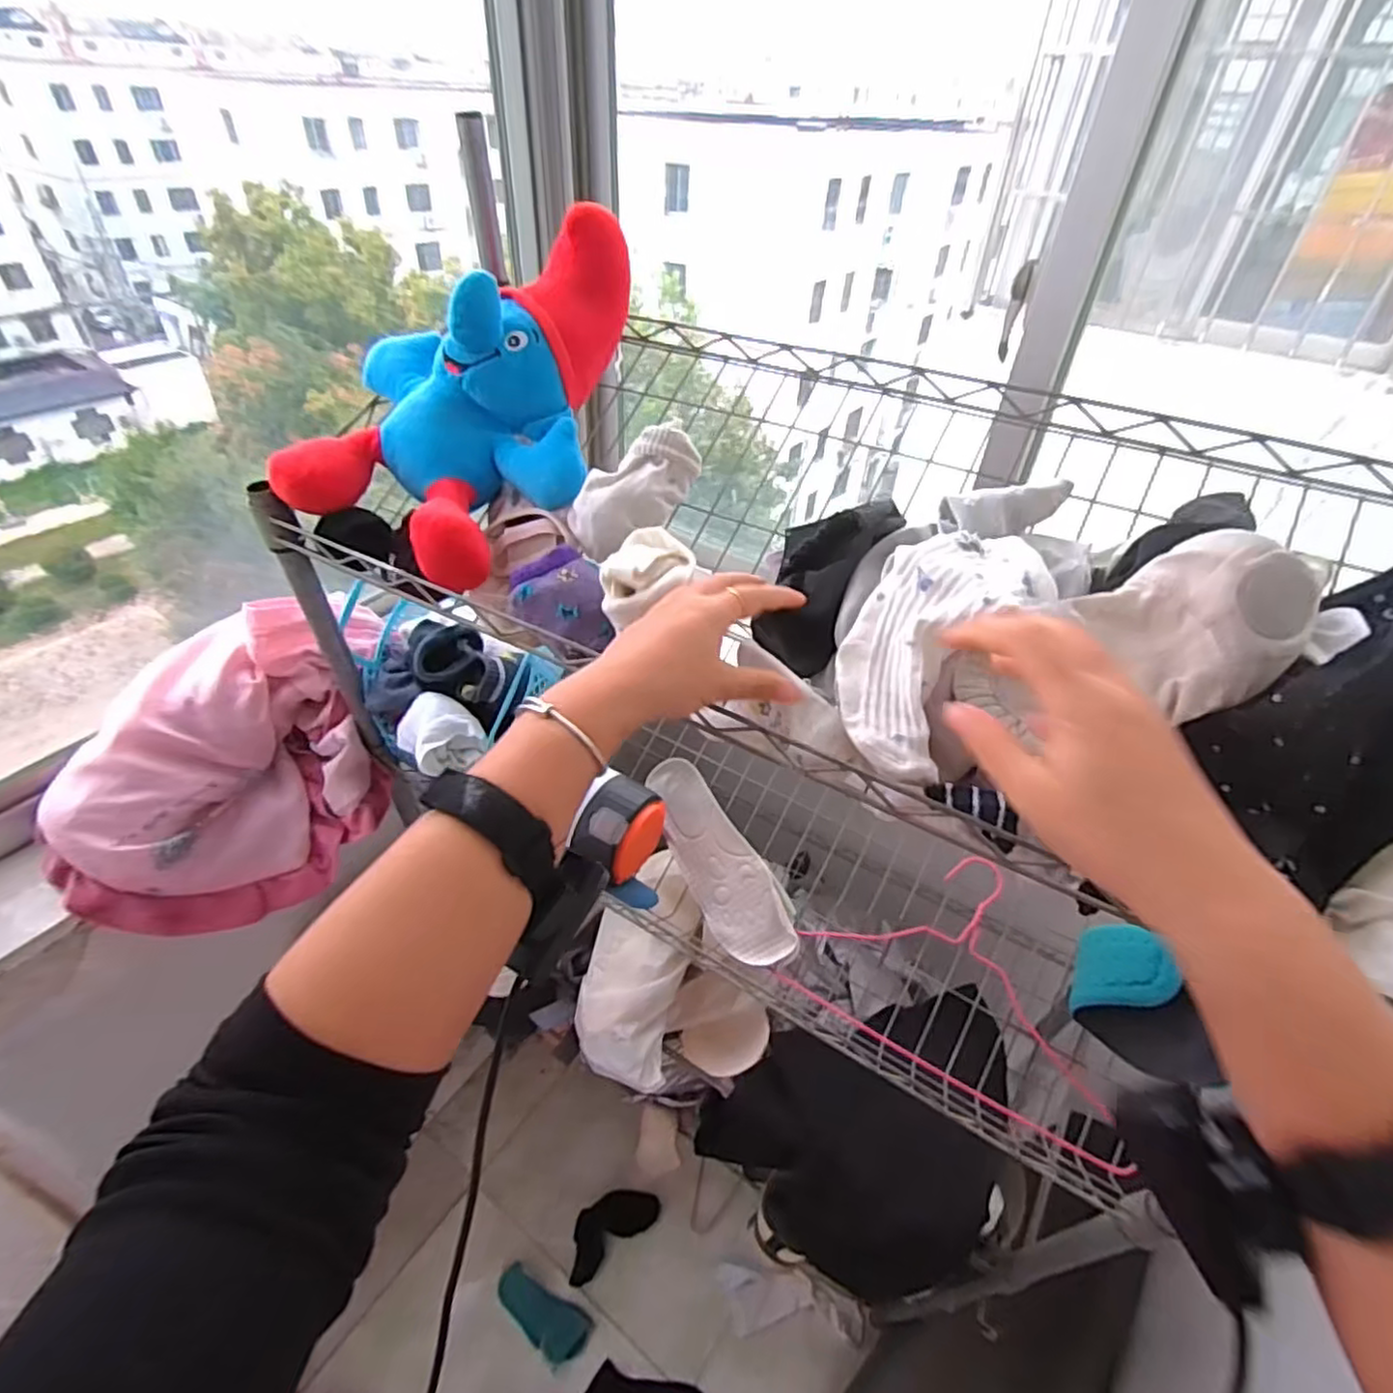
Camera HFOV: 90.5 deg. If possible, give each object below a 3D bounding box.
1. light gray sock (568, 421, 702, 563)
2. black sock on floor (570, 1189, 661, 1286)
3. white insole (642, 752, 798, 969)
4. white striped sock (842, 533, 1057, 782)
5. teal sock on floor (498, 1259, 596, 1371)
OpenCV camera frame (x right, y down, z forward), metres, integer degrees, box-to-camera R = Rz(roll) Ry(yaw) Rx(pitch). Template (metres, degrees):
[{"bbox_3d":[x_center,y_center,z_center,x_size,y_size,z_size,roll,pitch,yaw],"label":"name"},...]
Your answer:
[{"bbox_3d":[-0.052,-0.174,0.587,0.127,0.055,0.053,-42,52,1],"label":"light gray sock"},{"bbox_3d":[-0.158,0.967,1.263,0.182,0.033,0.085,-24,49,-28],"label":"black sock on floor"},{"bbox_3d":[0.023,0.178,0.766,0.088,0.012,0.245,-32,69,15],"label":"white insole"},{"bbox_3d":[0.141,-0.035,0.421,0.091,0.036,0.167,28,84,24],"label":"white striped sock"},{"bbox_3d":[-0.264,1.053,1.179,0.173,0.018,0.073,24,45,21],"label":"teal sock on floor"}]

